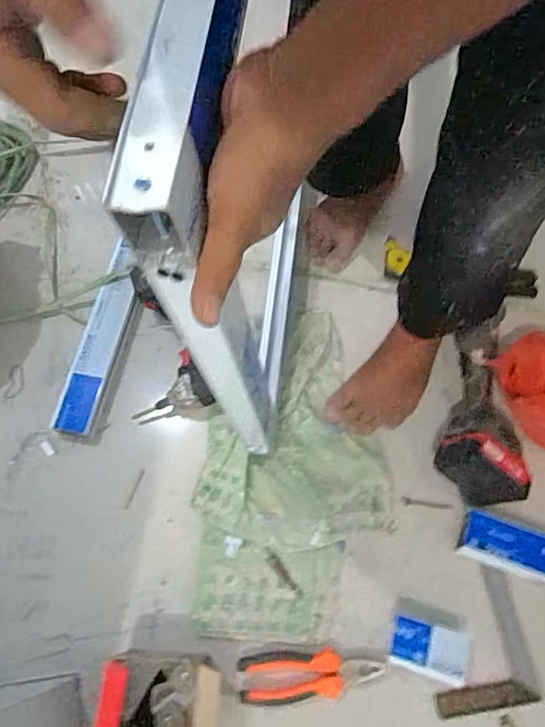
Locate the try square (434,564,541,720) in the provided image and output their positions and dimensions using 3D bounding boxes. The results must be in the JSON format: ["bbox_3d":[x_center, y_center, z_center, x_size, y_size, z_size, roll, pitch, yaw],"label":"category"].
[{"bbox_3d":[0.265,0.360,0.672,0.120,0.028,0.169,-3,67,0],"label":"try square"}]

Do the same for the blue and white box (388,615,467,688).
[{"bbox_3d":[0.198,0.363,0.656,0.090,0.028,0.061,17,69,8],"label":"blue and white box"}]

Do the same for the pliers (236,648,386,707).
[{"bbox_3d":[0.048,0.402,0.662,0.179,0.018,0.059,-4,67,0],"label":"pliers"}]

